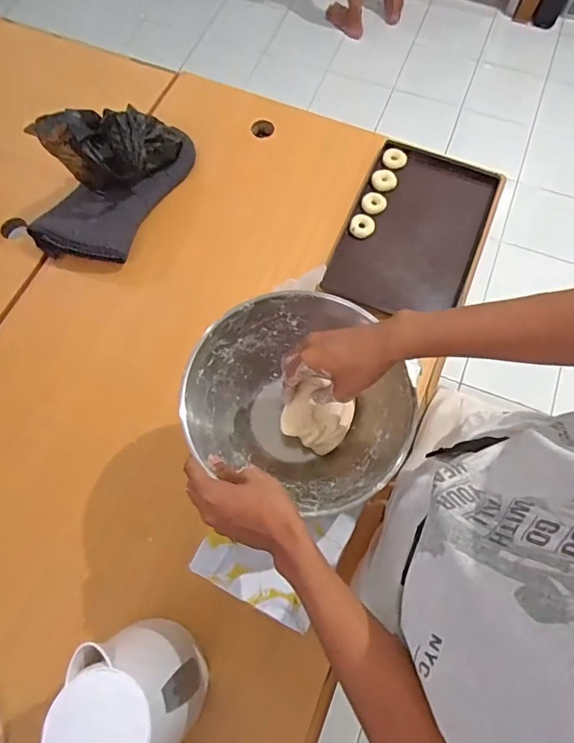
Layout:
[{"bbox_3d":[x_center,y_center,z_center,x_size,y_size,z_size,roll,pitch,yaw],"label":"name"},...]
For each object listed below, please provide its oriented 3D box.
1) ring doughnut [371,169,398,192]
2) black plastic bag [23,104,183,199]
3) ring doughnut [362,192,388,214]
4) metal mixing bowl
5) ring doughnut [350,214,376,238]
[{"bbox_3d":[0.192,-0.376,0.946,0.050,0.017,0.039,24,71,8],"label":"ring doughnut"},{"bbox_3d":[-0.284,-0.393,0.819,0.228,0.141,0.088,-42,75,-14],"label":"black plastic bag"},{"bbox_3d":[0.169,-0.326,0.930,0.047,0.014,0.039,16,70,6],"label":"ring doughnut"},{"bbox_3d":[0.019,0.035,0.597,0.258,0.105,0.235,21,71,8],"label":"metal mixing bowl"},{"bbox_3d":[0.143,-0.276,0.911,0.045,0.019,0.040,16,70,6],"label":"ring doughnut"}]

